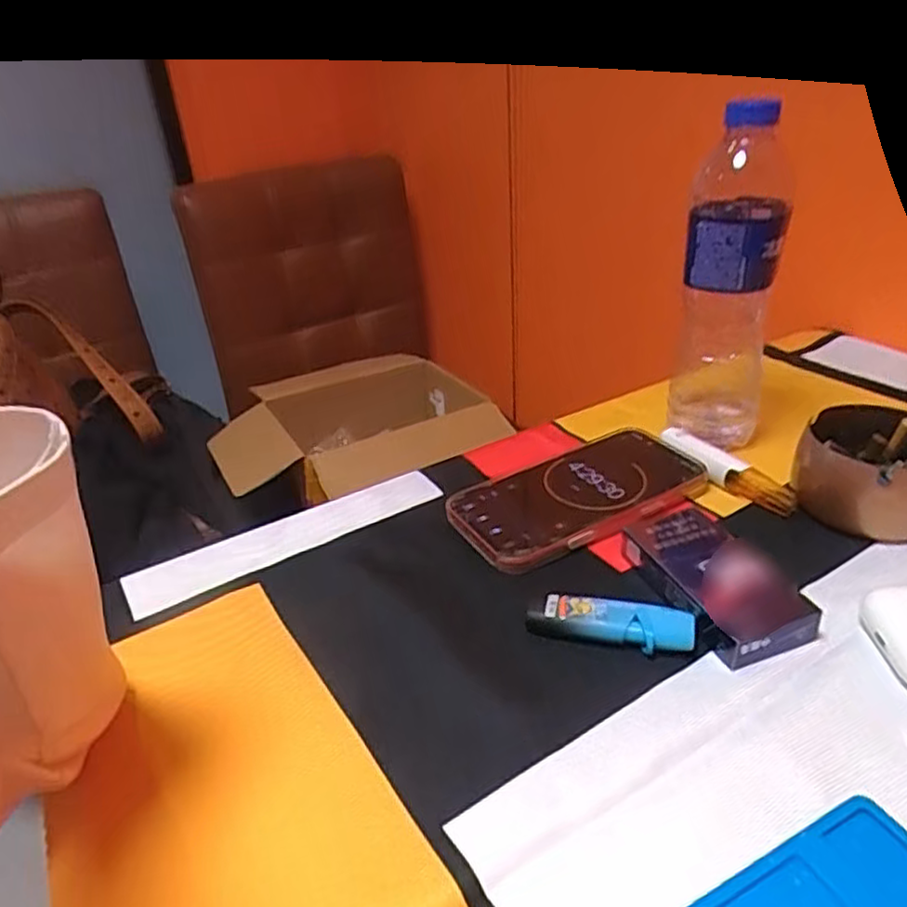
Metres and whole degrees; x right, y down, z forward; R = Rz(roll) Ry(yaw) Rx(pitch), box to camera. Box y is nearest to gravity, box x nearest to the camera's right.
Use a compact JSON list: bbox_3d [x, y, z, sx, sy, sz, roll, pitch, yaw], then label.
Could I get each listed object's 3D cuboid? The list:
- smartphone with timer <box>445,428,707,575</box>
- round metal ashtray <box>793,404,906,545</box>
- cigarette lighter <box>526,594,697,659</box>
[{"bbox_3d":[0.083,0.028,0.450,0.165,0.014,0.083,-21,35,-26],"label":"smartphone with timer"},{"bbox_3d":[0.257,0.011,0.424,0.081,0.047,0.083,-3,31,2],"label":"round metal ashtray"},{"bbox_3d":[0.080,0.087,0.353,0.080,0.016,0.023,6,32,16],"label":"cigarette lighter"}]

